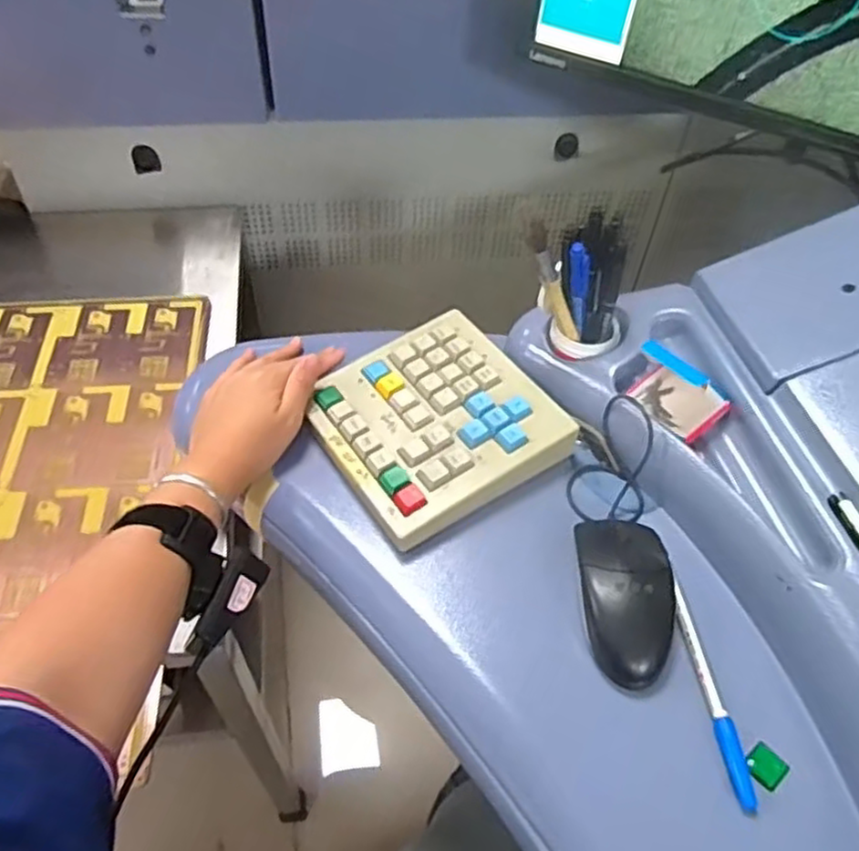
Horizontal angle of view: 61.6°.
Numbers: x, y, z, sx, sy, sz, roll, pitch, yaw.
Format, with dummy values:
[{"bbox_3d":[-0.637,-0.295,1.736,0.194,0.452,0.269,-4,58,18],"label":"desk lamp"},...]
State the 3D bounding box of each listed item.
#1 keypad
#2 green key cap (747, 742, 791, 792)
[{"bbox_3d":[0.005,-0.007,0.544,0.161,0.033,0.155,-26,57,-22],"label":"keypad"},{"bbox_3d":[0.194,0.197,0.415,0.018,0.011,0.020,-35,60,-27],"label":"green key cap"}]

